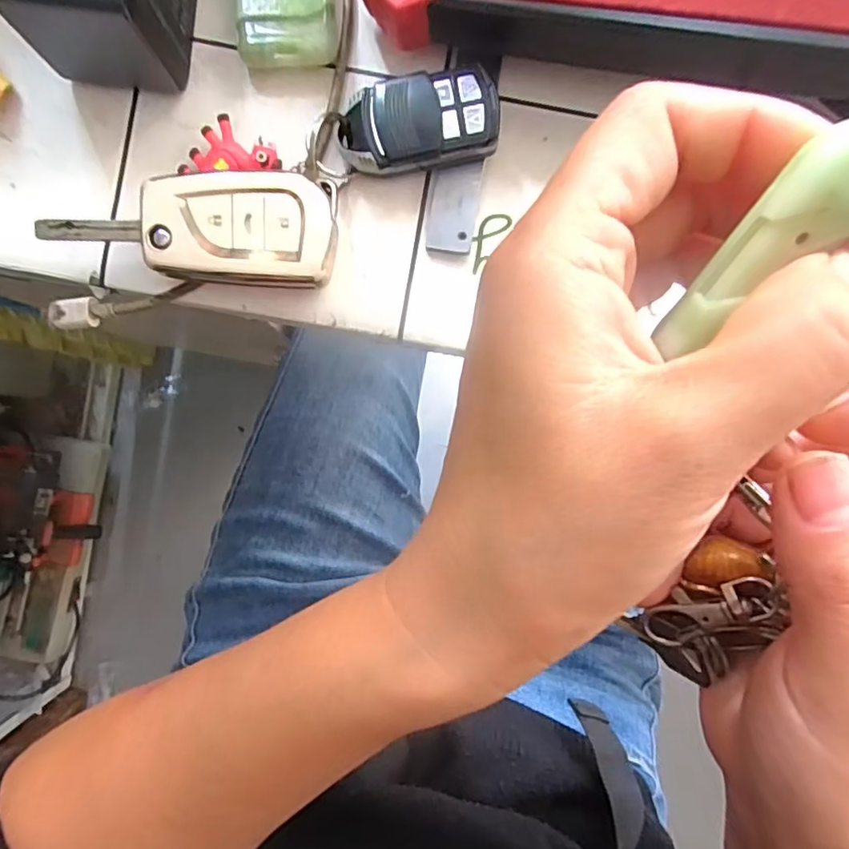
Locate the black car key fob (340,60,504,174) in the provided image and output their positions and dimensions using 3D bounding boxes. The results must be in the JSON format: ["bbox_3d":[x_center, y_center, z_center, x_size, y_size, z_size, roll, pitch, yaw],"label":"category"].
[{"bbox_3d":[-0.002,-0.112,0.211,0.058,0.009,0.035,-6,90,-2],"label":"black car key fob"}]

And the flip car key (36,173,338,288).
[{"bbox_3d":[-0.084,-0.068,0.203,0.102,0.013,0.037,-2,90,-2],"label":"flip car key"}]

